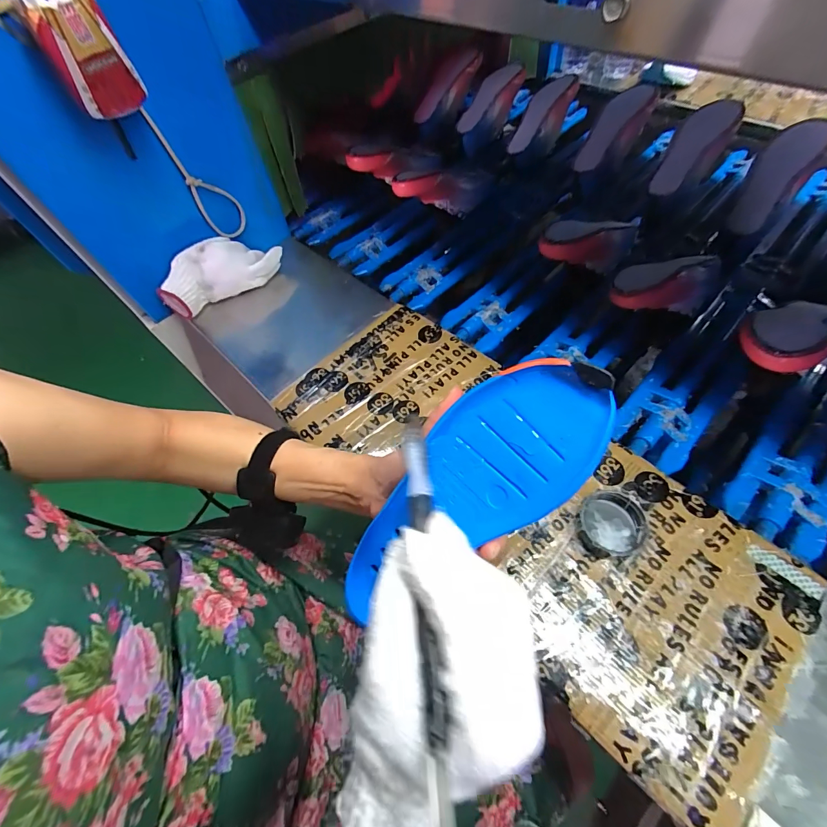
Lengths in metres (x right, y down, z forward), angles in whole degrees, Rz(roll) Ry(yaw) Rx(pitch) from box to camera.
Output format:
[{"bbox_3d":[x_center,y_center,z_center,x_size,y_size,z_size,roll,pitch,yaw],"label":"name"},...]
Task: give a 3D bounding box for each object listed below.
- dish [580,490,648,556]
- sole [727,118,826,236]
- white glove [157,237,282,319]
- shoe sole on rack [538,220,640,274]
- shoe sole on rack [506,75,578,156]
[{"bbox_3d":[0.193,0.108,0.376,0.061,0.020,0.059,-1,57,2],"label":"dish"},{"bbox_3d":[0.560,-0.367,0.585,0.066,0.020,0.212,39,92,24],"label":"sole"},{"bbox_3d":[-0.302,-0.224,0.598,0.188,0.073,0.071,-34,61,-18],"label":"white glove"},{"bbox_3d":[0.260,-0.251,0.561,0.207,0.054,0.070,-18,55,-33],"label":"shoe sole on rack"},{"bbox_3d":[0.252,-0.608,0.770,0.054,0.022,0.202,30,83,21],"label":"shoe sole on rack"}]

